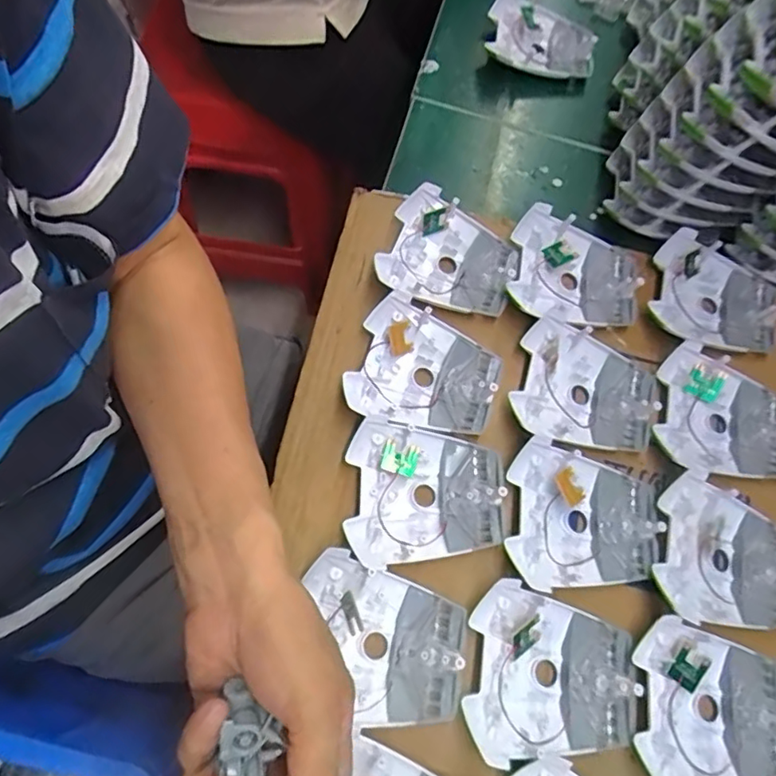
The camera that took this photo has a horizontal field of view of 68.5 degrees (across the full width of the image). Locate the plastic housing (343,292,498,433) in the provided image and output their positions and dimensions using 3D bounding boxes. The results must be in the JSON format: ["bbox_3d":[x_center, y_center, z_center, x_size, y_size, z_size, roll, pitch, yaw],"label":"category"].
[{"bbox_3d":[0.028,-0.013,0.427,0.104,0.022,0.095,19,69,1],"label":"plastic housing"}]

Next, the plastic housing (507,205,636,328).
[{"bbox_3d":[0.154,-0.094,0.466,0.104,0.030,0.093,10,69,-2],"label":"plastic housing"}]

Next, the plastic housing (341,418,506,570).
[{"bbox_3d":[0.026,0.071,0.392,0.104,0.019,0.094,1,70,-5],"label":"plastic housing"}]

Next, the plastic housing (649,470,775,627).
[{"bbox_3d":[0.240,0.123,0.400,0.108,0.031,0.093,24,69,3],"label":"plastic housing"}]

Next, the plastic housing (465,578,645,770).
[{"bbox_3d":[0.105,0.181,0.361,0.105,0.023,0.096,9,69,-2],"label":"plastic housing"}]

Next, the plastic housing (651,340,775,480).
[{"bbox_3d":[0.263,0.025,0.443,0.108,0.027,0.094,17,69,1],"label":"plastic housing"}]

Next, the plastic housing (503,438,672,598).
[{"bbox_3d":[0.137,0.090,0.396,0.104,0.017,0.096,8,69,-3],"label":"plastic housing"}]

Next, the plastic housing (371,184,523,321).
[{"bbox_3d":[0.049,-0.104,0.462,0.111,0.025,0.093,34,70,7],"label":"plastic housing"}]

